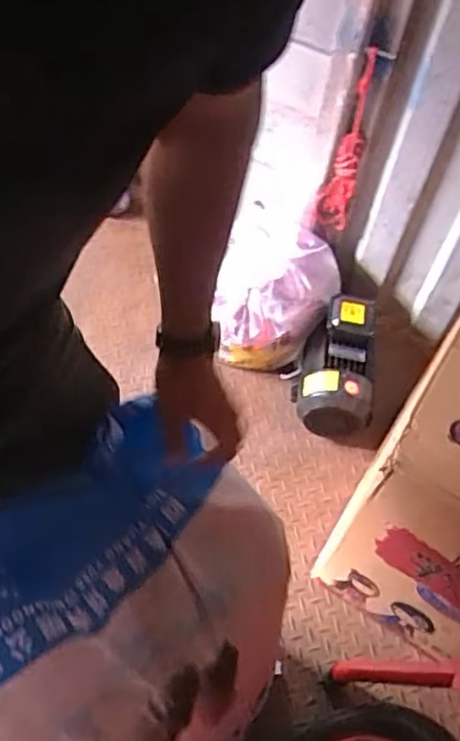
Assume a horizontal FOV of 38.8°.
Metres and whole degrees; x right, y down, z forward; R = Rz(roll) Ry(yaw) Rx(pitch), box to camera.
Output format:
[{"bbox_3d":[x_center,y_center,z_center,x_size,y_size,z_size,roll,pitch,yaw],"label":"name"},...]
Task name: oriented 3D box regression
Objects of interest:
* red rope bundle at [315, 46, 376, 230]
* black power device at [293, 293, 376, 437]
[{"bbox_3d":[0.255,-0.471,1.424,0.069,0.407,0.062,4,53,-3],"label":"red rope bundle"},{"bbox_3d":[0.252,-0.008,1.505,0.174,0.236,0.262,16,53,6],"label":"black power device"}]

